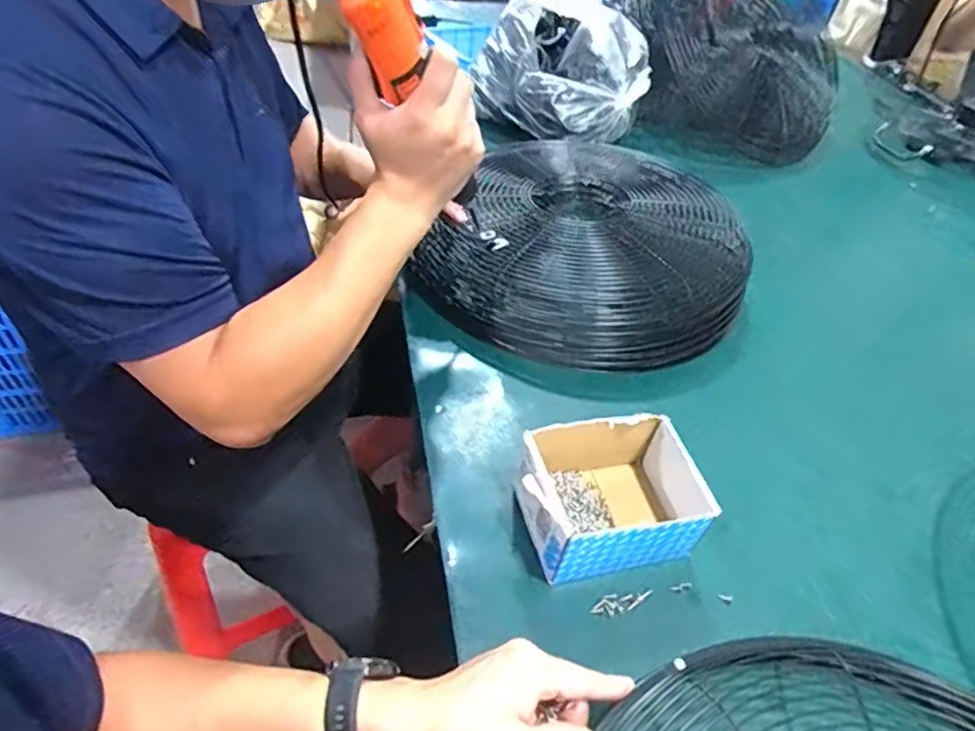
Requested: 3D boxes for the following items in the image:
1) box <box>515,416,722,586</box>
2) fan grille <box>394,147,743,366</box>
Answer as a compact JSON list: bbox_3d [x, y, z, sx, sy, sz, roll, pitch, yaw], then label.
[{"bbox_3d":[0.102,0.108,0.511,0.142,0.072,0.102,-8,46,-15],"label":"box"},{"bbox_3d":[0.131,-0.143,0.741,0.346,0.106,0.336,23,47,15],"label":"fan grille"}]

